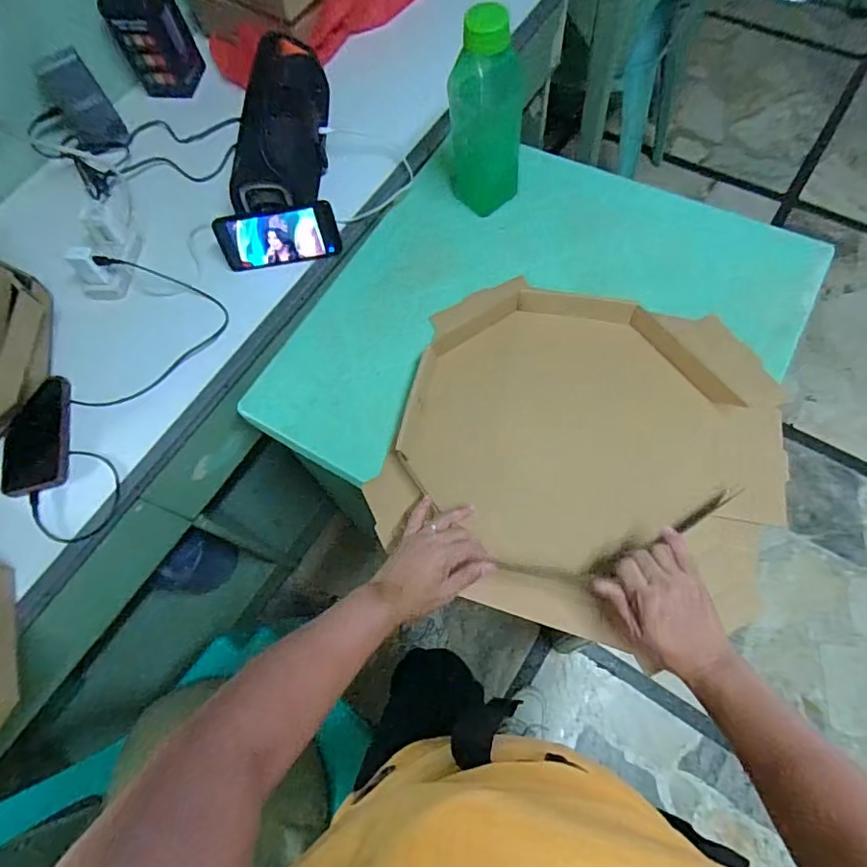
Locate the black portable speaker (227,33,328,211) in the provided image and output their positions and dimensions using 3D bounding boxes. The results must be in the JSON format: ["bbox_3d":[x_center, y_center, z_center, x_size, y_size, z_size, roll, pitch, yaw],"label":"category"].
[{"bbox_3d":[-0.208,-0.435,0.769,0.092,0.151,0.286,7,70,6],"label":"black portable speaker"}]

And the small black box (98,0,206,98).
[{"bbox_3d":[-0.453,-0.654,0.837,0.114,0.206,0.080,-29,68,-6],"label":"small black box"}]

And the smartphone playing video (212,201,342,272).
[{"bbox_3d":[-0.218,-0.275,0.748,0.164,0.074,0.014,-8,43,3],"label":"smartphone playing video"}]

